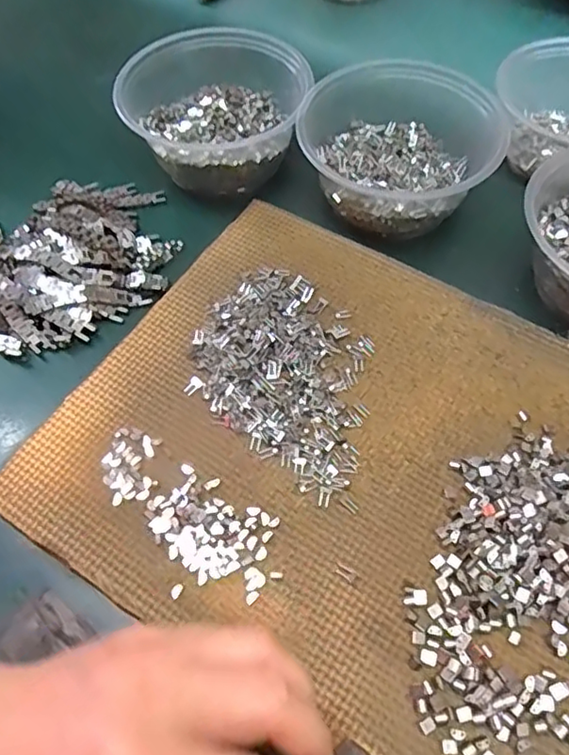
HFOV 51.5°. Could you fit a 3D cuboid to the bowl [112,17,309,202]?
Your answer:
[{"bbox_3d":[-0.050,-0.199,0.433,0.115,0.058,0.119,-1,61,3],"label":"bowl"}]

